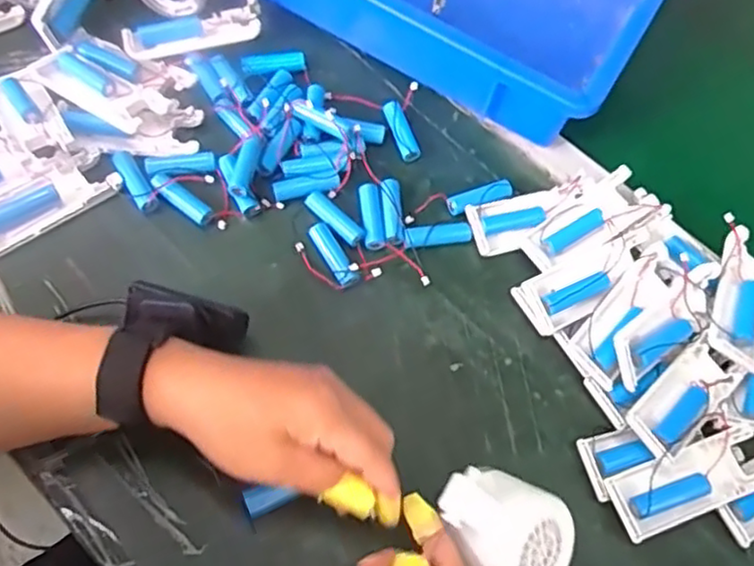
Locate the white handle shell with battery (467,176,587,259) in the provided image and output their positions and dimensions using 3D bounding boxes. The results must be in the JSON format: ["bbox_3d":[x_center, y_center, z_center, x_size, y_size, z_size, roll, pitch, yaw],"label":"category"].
[{"bbox_3d":[0.113,-0.049,0.490,0.093,0.018,0.036,-16,67,-14],"label":"white handle shell with battery"}]

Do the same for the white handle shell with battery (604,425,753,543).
[{"bbox_3d":[0.196,0.126,0.416,0.102,0.021,0.039,-17,63,-12],"label":"white handle shell with battery"}]

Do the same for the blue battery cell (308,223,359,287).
[{"bbox_3d":[-0.031,-0.020,0.463,0.014,0.011,0.049,-26,70,-18],"label":"blue battery cell"}]

